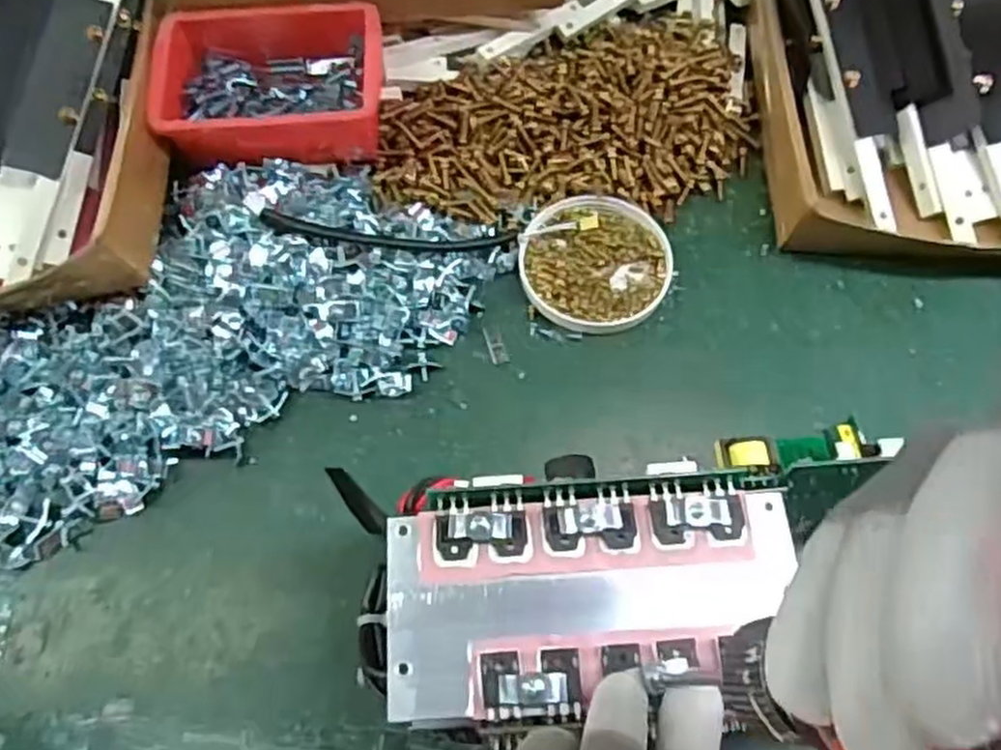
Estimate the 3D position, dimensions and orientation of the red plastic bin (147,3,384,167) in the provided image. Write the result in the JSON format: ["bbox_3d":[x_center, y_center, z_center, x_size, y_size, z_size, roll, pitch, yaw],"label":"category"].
[{"bbox_3d":[-0.152,-0.199,0.516,0.148,0.051,0.105,-4,65,-3],"label":"red plastic bin"}]

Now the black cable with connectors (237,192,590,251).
[{"bbox_3d":[-0.045,-0.095,0.481,0.218,0.033,0.030,-2,65,-1],"label":"black cable with connectors"}]

